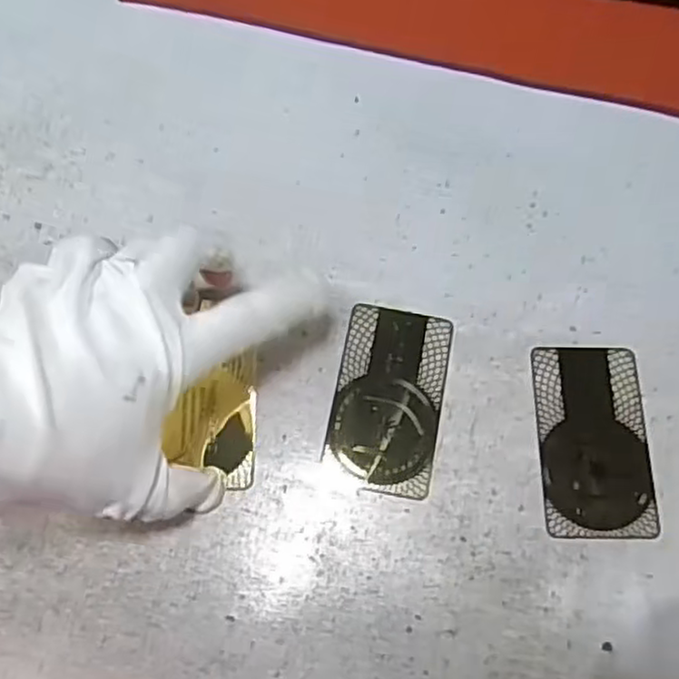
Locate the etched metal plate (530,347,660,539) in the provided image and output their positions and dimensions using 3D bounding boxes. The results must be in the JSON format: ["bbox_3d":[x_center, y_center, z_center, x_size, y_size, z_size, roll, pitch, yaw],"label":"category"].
[{"bbox_3d":[0.114,0.044,0.313,0.049,0.004,0.085,1,69,0],"label":"etched metal plate"}]

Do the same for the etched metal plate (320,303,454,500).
[{"bbox_3d":[0.023,0.026,0.318,0.049,0.004,0.085,10,69,3],"label":"etched metal plate"}]

